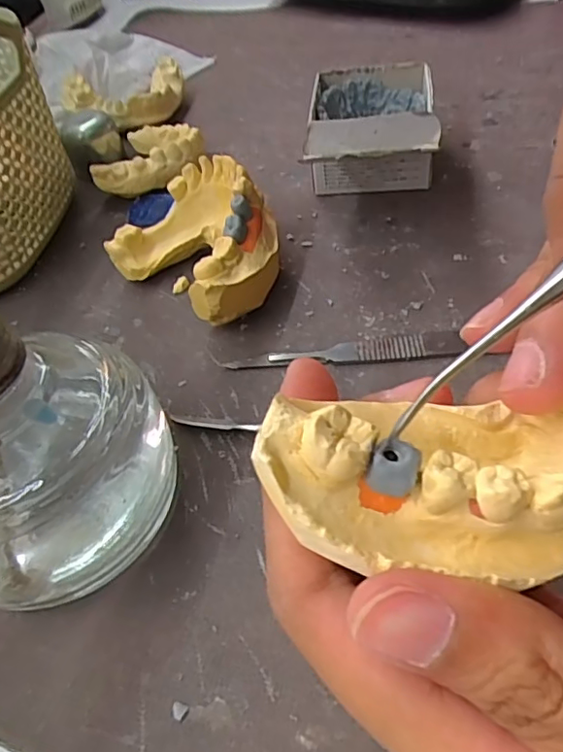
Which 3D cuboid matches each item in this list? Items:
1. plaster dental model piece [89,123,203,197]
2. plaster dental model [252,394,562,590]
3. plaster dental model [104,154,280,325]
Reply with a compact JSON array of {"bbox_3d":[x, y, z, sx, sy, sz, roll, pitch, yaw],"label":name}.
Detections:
[{"bbox_3d":[-0.067,-0.115,0.295,0.048,0.016,0.054,9,52,18],"label":"plaster dental model piece"},{"bbox_3d":[0.029,0.014,0.088,0.061,0.020,0.029,-9,50,5],"label":"plaster dental model"},{"bbox_3d":[-0.030,-0.055,0.230,0.058,0.038,0.073,-39,55,-21],"label":"plaster dental model"}]

